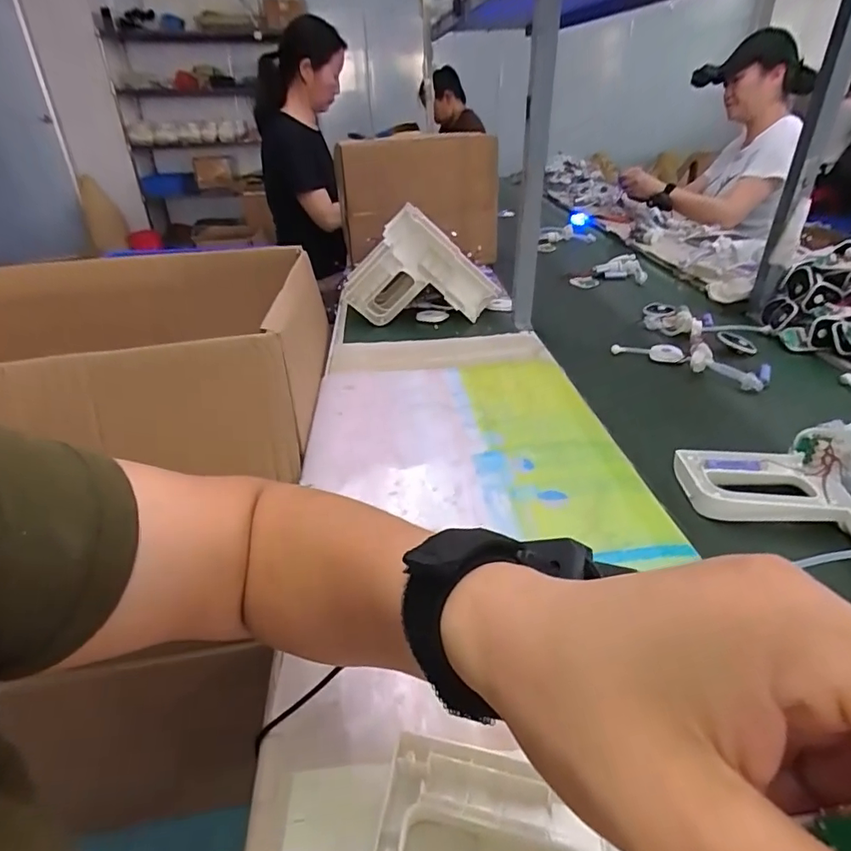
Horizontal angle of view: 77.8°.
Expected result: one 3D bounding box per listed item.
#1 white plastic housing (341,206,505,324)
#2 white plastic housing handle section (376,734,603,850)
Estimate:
[{"bbox_3d":[-0.010,-0.275,0.933,0.270,0.166,0.098,-3,32,1],"label":"white plastic housing"},{"bbox_3d":[0.035,0.216,0.265,0.120,0.026,0.082,7,33,16],"label":"white plastic housing handle section"}]

